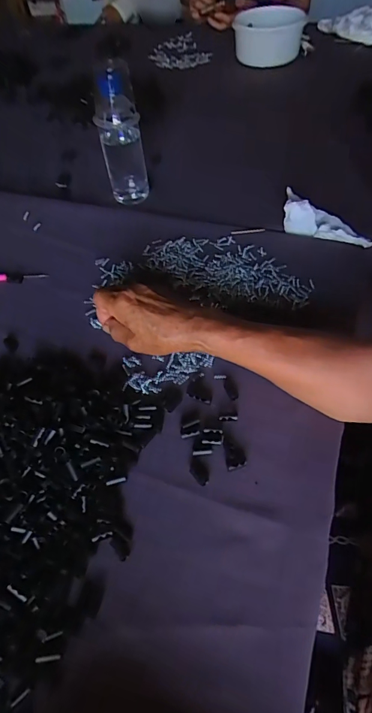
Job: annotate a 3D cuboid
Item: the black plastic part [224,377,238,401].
[{"bbox_3d":[0.045,0.032,0.410,0.010,0.004,0.027,-15,53,-7],"label":"black plastic part"}]

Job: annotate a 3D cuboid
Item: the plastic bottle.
[{"bbox_3d":[-0.093,-0.315,0.575,0.057,0.170,0.048,-10,53,-3],"label":"plastic bottle"}]

